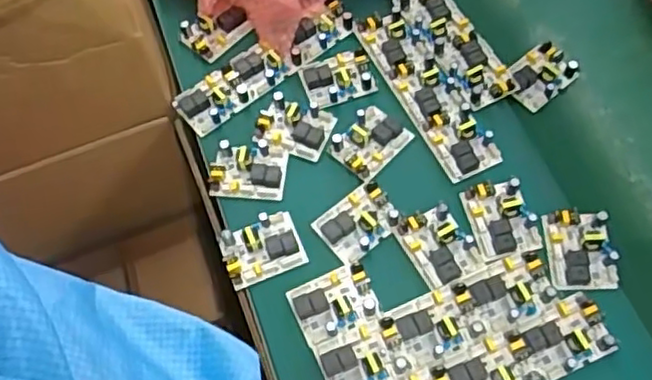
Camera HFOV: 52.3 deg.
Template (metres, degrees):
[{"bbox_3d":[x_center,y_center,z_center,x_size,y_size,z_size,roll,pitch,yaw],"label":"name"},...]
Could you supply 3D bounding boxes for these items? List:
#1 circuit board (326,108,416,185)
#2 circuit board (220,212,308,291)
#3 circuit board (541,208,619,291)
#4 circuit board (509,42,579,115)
[{"bbox_3d":[0.049,-0.056,0.740,0.061,0.018,0.080,40,70,20],"label":"circuit board"},{"bbox_3d":[-0.067,0.061,0.692,0.081,0.015,0.062,-19,64,-8],"label":"circuit board"},{"bbox_3d":[0.256,0.056,0.665,0.064,0.016,0.083,-2,62,0],"label":"circuit board"},{"bbox_3d":[0.251,-0.134,0.781,0.083,0.020,0.058,-38,68,-17],"label":"circuit board"}]

